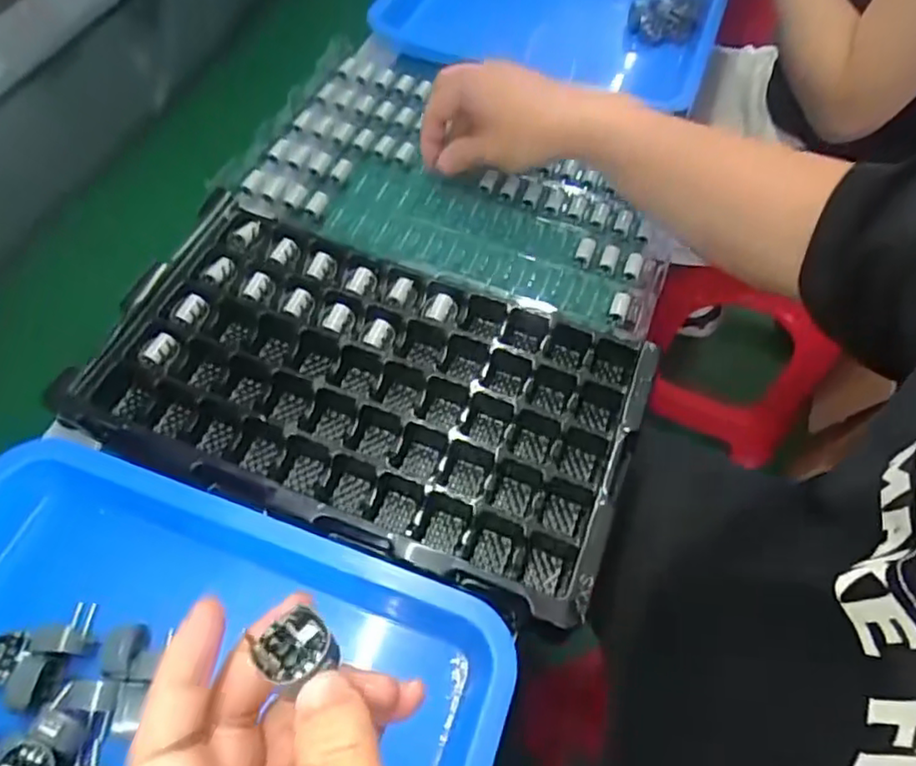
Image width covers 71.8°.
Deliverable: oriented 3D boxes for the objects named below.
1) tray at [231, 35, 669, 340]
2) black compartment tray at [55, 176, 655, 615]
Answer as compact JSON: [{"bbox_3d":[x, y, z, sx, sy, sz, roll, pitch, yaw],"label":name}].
[{"bbox_3d":[0.006,-0.176,0.549,0.363,0.030,0.231,21,59,8],"label":"tray"},{"bbox_3d":[-0.062,0.004,0.435,0.346,0.041,0.200,19,61,10],"label":"black compartment tray"}]

